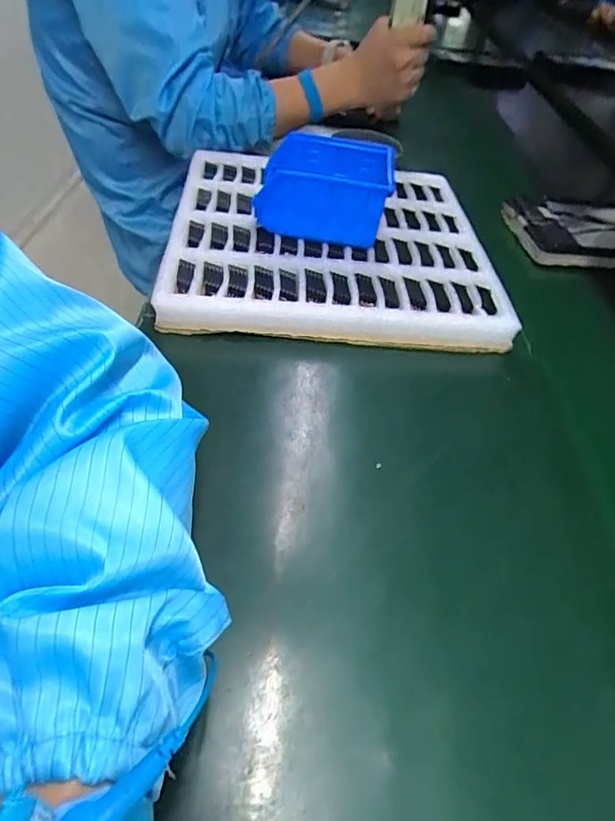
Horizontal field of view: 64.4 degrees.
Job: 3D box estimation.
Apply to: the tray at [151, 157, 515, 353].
[{"bbox_3d":[0.024,-0.190,0.543,0.328,0.037,0.314,1,49,-5],"label":"tray"}]

